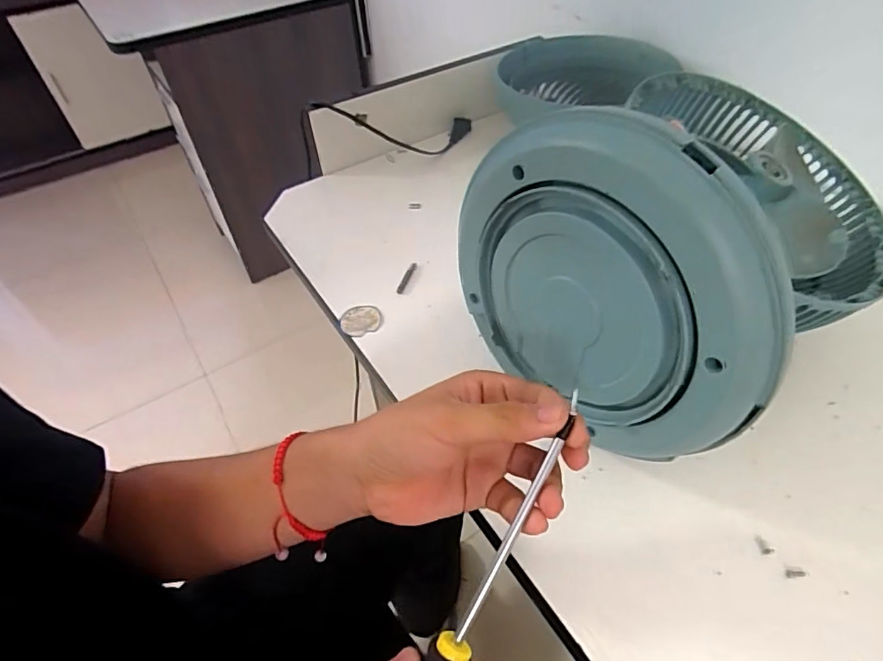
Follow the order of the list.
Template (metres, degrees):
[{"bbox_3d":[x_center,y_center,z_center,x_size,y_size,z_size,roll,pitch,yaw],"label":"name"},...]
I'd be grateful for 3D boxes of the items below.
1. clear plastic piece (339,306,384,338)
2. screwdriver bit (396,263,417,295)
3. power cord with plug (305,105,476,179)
[{"bbox_3d":[-0.084,-0.011,0.544,0.044,0.005,0.038,-21,50,-16],"label":"clear plastic piece"},{"bbox_3d":[-0.039,-0.059,0.572,0.009,0.004,0.047,12,51,16],"label":"screwdriver bit"},{"bbox_3d":[-0.070,-0.280,0.767,0.265,0.110,0.073,-9,46,-26],"label":"power cord with plug"}]

